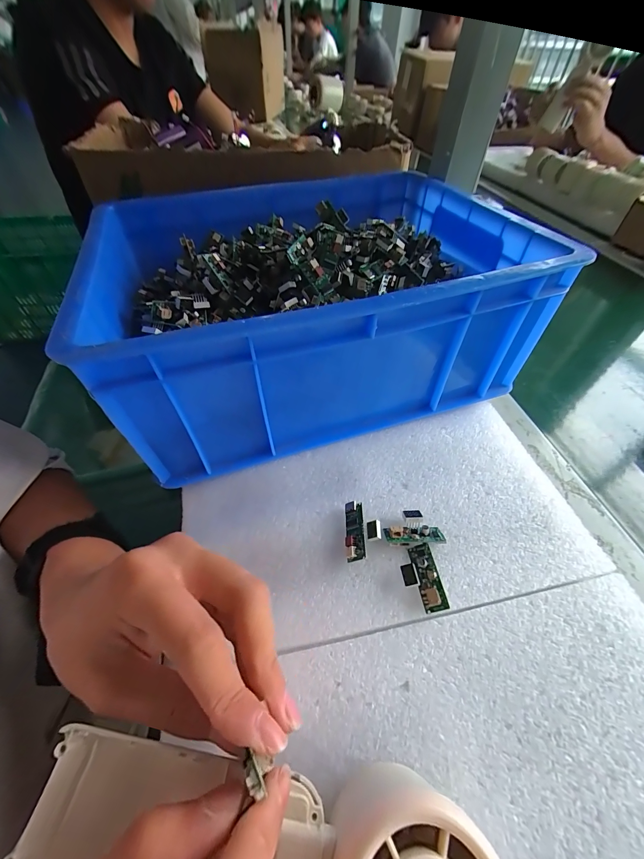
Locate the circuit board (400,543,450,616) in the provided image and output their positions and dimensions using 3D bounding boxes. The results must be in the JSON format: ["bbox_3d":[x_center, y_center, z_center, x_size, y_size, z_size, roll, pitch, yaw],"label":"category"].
[{"bbox_3d":[0.060,0.090,0.199,0.022,0.010,0.038,-4,51,-4],"label":"circuit board"}]

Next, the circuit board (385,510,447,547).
[{"bbox_3d":[0.061,0.067,0.220,0.037,0.009,0.022,-3,51,-3],"label":"circuit board"}]

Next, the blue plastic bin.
[{"bbox_3d":[-0.006,-0.131,0.311,0.326,0.124,0.273,-14,52,-11],"label":"blue plastic bin"}]

